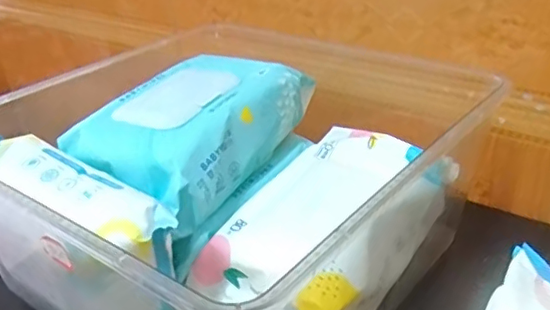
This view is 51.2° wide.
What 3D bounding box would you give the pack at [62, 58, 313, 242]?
[{"bbox_3d":[-0.055,-0.025,0.462,0.111,0.063,0.185,17,36,33],"label":"pack"}]

